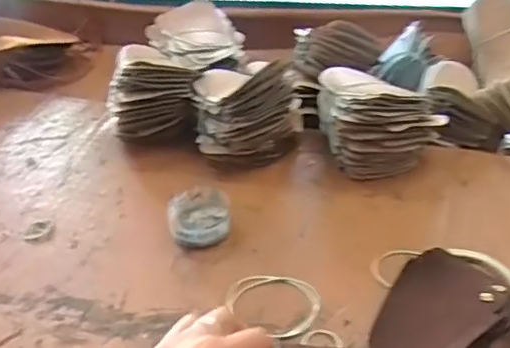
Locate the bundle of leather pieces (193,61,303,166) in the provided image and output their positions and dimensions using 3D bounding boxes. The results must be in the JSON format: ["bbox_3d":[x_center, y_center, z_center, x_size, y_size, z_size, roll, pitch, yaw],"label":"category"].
[{"bbox_3d":[-0.009,-0.083,0.702,0.126,0.101,0.116,-6,37,-1],"label":"bundle of leather pieces"}]

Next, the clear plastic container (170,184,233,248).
[{"bbox_3d":[-0.057,0.045,0.604,0.063,0.024,0.072,-7,37,-2],"label":"clear plastic container"}]

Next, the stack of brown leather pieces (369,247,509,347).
[{"bbox_3d":[0.156,0.120,0.487,0.088,0.019,0.134,20,44,29],"label":"stack of brown leather pieces"}]

